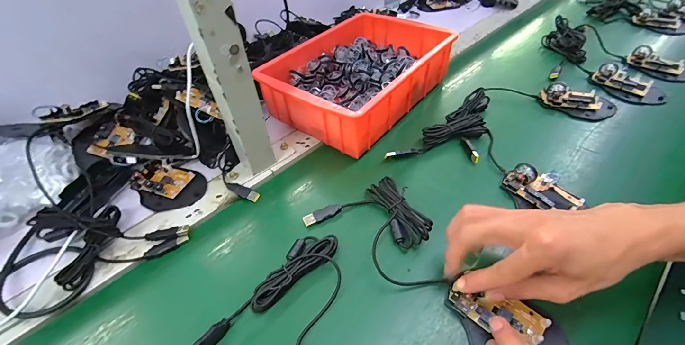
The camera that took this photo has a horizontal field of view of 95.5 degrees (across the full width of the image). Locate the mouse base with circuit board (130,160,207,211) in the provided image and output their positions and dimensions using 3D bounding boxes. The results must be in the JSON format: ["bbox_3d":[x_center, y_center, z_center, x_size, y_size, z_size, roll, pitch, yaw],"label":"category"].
[{"bbox_3d":[-0.237,0.018,0.420,0.093,0.022,0.069,11,48,10],"label":"mouse base with circuit board"}]

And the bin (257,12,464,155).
[{"bbox_3d":[0.023,-0.163,0.519,0.201,0.082,0.283,31,55,25],"label":"bin"}]

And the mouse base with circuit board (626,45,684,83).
[{"bbox_3d":[0.571,-0.190,0.553,0.077,0.020,0.104,-33,56,-27],"label":"mouse base with circuit board"}]

